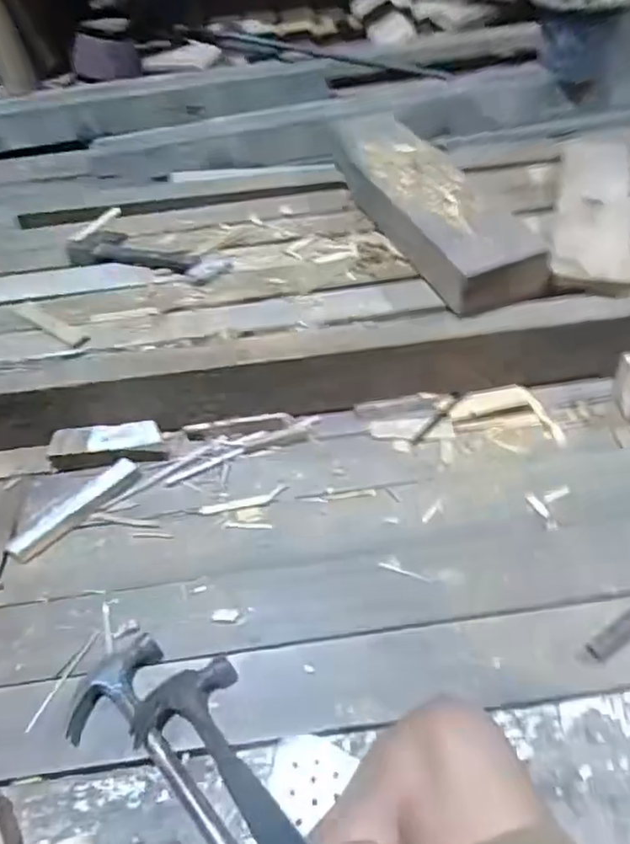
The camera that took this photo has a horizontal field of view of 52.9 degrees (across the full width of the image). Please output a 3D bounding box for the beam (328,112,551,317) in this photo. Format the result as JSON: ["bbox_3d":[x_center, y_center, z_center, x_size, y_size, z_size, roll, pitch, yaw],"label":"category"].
[{"bbox_3d":[0.200,-0.356,1.063,0.158,0.077,0.446,-20,51,-12],"label":"beam"}]

